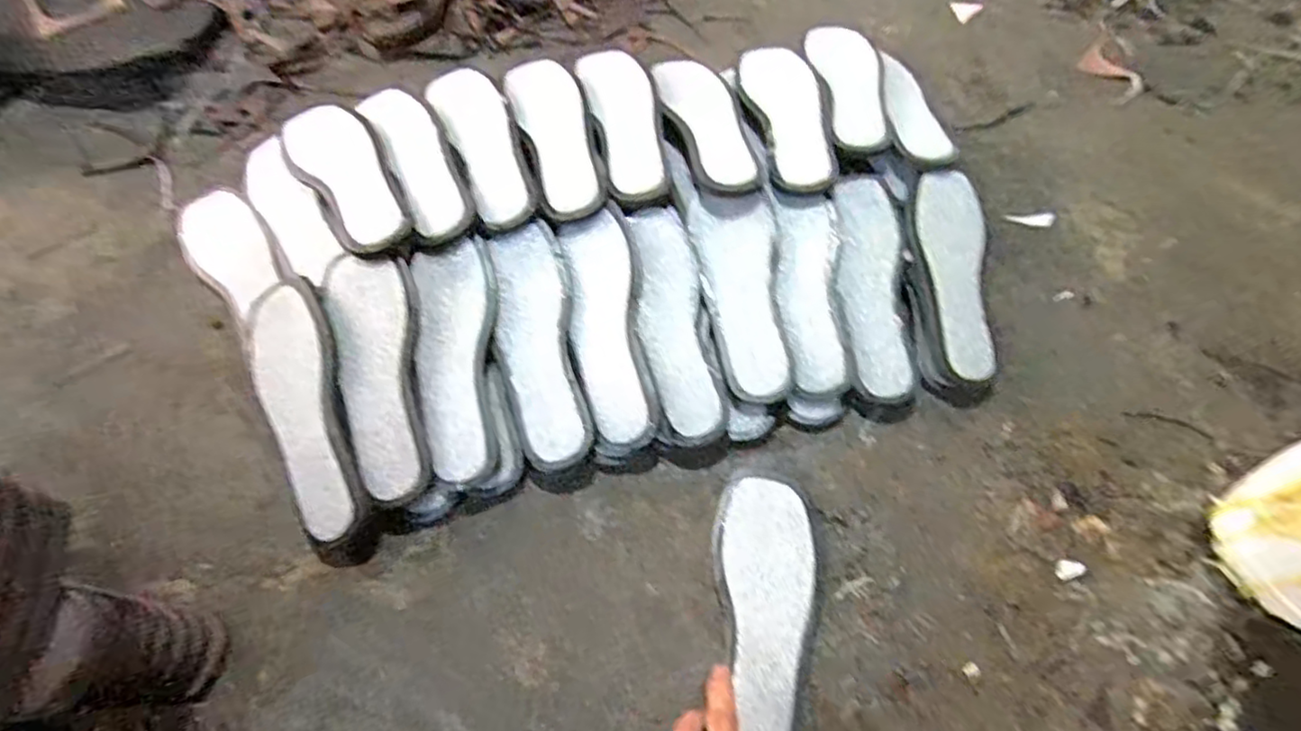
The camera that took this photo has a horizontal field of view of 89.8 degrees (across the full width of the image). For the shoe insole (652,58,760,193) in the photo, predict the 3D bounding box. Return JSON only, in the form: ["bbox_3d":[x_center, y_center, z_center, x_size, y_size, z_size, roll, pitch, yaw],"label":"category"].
[{"bbox_3d":[0.054,-0.257,0.679,0.077,0.016,0.207,-7,57,-10],"label":"shoe insole"}]

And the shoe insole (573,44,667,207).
[{"bbox_3d":[-0.025,-0.256,0.667,0.069,0.021,0.226,-13,65,-8],"label":"shoe insole"}]

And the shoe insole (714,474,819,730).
[{"bbox_3d":[0.094,0.199,0.516,0.078,0.011,0.219,3,63,-1],"label":"shoe insole"}]

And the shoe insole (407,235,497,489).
[{"bbox_3d":[-0.168,-0.006,0.568,0.066,0.011,0.214,-5,77,-4],"label":"shoe insole"}]

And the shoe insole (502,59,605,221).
[{"bbox_3d":[-0.097,-0.241,0.659,0.070,0.019,0.227,-15,66,-9],"label":"shoe insole"}]

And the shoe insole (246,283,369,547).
[{"bbox_3d":[-0.293,0.039,0.548,0.073,0.009,0.220,-19,78,5],"label":"shoe insole"}]

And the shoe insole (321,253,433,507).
[{"bbox_3d":[-0.228,0.004,0.559,0.074,0.010,0.219,-17,77,-4],"label":"shoe insole"}]

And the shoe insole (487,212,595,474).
[{"bbox_3d":[-0.101,-0.022,0.586,0.070,0.008,0.222,-11,76,-1],"label":"shoe insole"}]

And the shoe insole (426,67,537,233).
[{"bbox_3d":[-0.167,-0.227,0.651,0.068,0.013,0.225,-21,67,-11],"label":"shoe insole"}]

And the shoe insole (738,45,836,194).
[{"bbox_3d":[0.147,-0.270,0.685,0.073,0.018,0.220,-7,65,-5],"label":"shoe insole"}]

